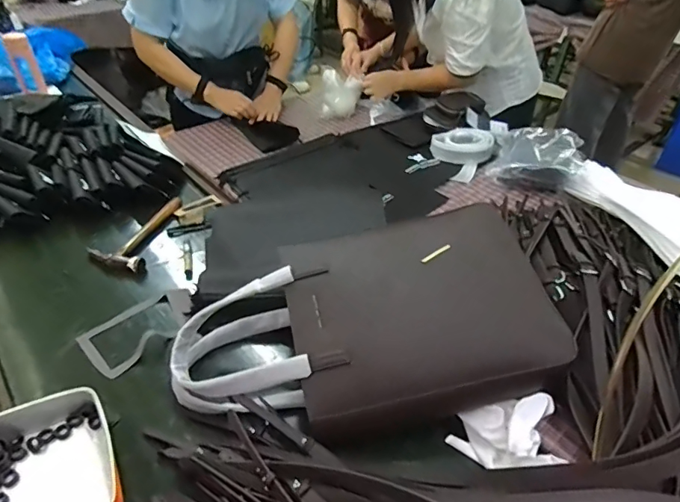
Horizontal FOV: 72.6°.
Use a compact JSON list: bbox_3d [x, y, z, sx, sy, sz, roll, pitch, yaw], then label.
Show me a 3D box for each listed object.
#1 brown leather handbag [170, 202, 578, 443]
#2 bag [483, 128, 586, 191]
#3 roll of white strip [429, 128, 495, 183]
[{"bbox_3d":[0.031,0.106,0.693,0.559,0.156,0.278,-6,41,-9],"label":"brown leather handbag"},{"bbox_3d":[0.477,-0.224,1.123,0.189,0.090,0.183,20,43,20],"label":"bag"},{"bbox_3d":[0.300,-0.244,1.172,0.160,0.050,0.182,13,41,13],"label":"roll of white strip"}]

